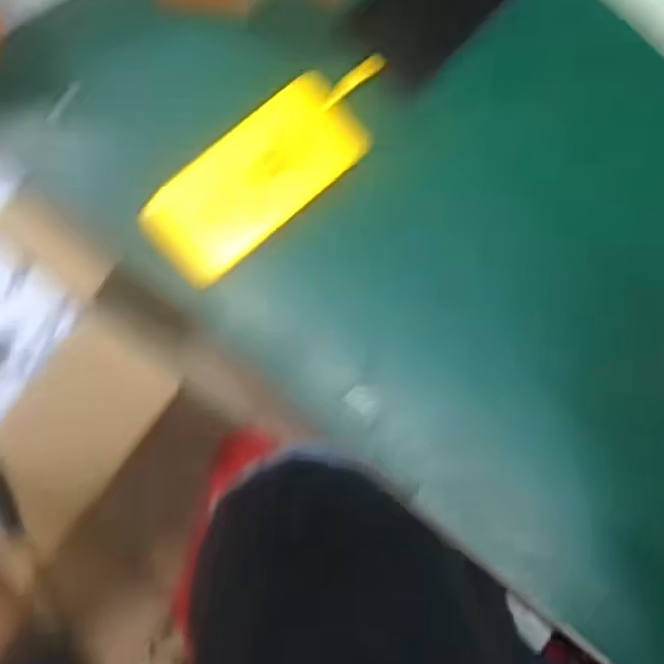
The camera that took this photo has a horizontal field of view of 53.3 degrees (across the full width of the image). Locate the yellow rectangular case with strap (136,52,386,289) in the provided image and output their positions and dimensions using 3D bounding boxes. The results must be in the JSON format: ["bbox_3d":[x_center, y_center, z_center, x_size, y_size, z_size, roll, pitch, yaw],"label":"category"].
[{"bbox_3d":[-0.041,-0.116,0.457,0.190,0.019,0.070,-43,92,-5],"label":"yellow rectangular case with strap"}]

